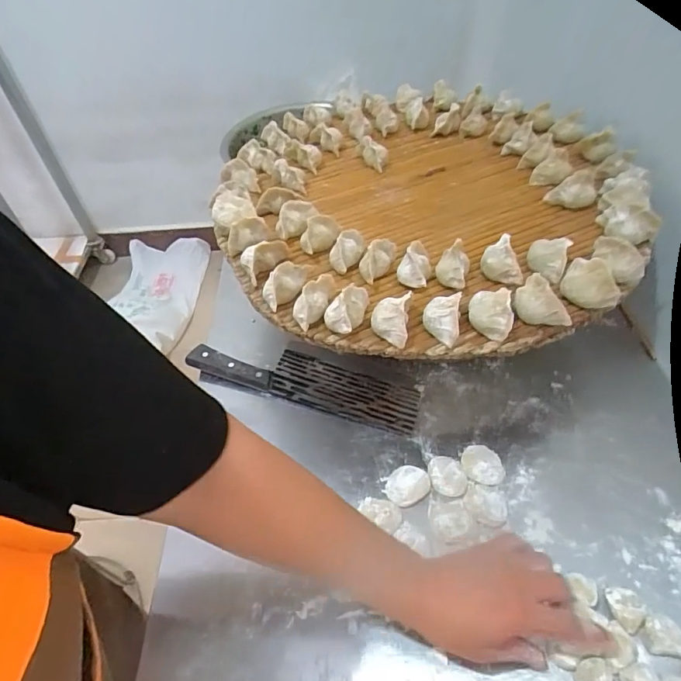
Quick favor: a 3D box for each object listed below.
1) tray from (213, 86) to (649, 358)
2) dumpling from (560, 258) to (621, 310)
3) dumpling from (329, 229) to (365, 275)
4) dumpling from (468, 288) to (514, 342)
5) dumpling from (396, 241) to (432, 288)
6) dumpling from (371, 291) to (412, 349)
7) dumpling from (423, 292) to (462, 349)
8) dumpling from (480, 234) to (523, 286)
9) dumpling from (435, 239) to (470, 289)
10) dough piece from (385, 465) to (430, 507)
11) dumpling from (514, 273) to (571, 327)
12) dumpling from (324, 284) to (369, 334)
[{"bbox_3d":[0.103,-0.181,0.575,0.473,0.052,0.477,-3,47,3],"label":"tray"},{"bbox_3d":[0.238,-0.053,0.445,0.050,0.039,0.031,34,57,30],"label":"dumpling"},{"bbox_3d":[0.007,-0.096,0.498,0.026,0.032,0.049,26,55,26],"label":"dumpling"},{"bbox_3d":[0.139,-0.026,0.432,0.039,0.032,0.036,12,49,15],"label":"dumpling"},{"bbox_3d":[0.075,-0.077,0.472,0.030,0.030,0.036,15,50,18],"label":"dumpling"},{"bbox_3d":[0.046,-0.019,0.433,0.034,0.034,0.033,0,47,4],"label":"dumpling"},{"bbox_3d":[0.093,-0.022,0.432,0.032,0.032,0.041,8,48,11],"label":"dumpling"},{"bbox_3d":[0.161,-0.080,0.471,0.027,0.032,0.047,-15,48,-10],"label":"dumpling"},{"bbox_3d":[0.113,-0.077,0.471,0.030,0.033,0.033,12,49,15],"label":"dumpling"},{"bbox_3d":[0.073,0.158,0.511,0.042,0.004,0.047,31,57,29],"label":"dough piece"},{"bbox_3d":[0.184,-0.035,0.430,0.026,0.037,0.053,-28,51,-21],"label":"dumpling"},{"bbox_3d":[0.008,-0.035,0.441,0.032,0.032,0.054,21,52,22],"label":"dumpling"}]

